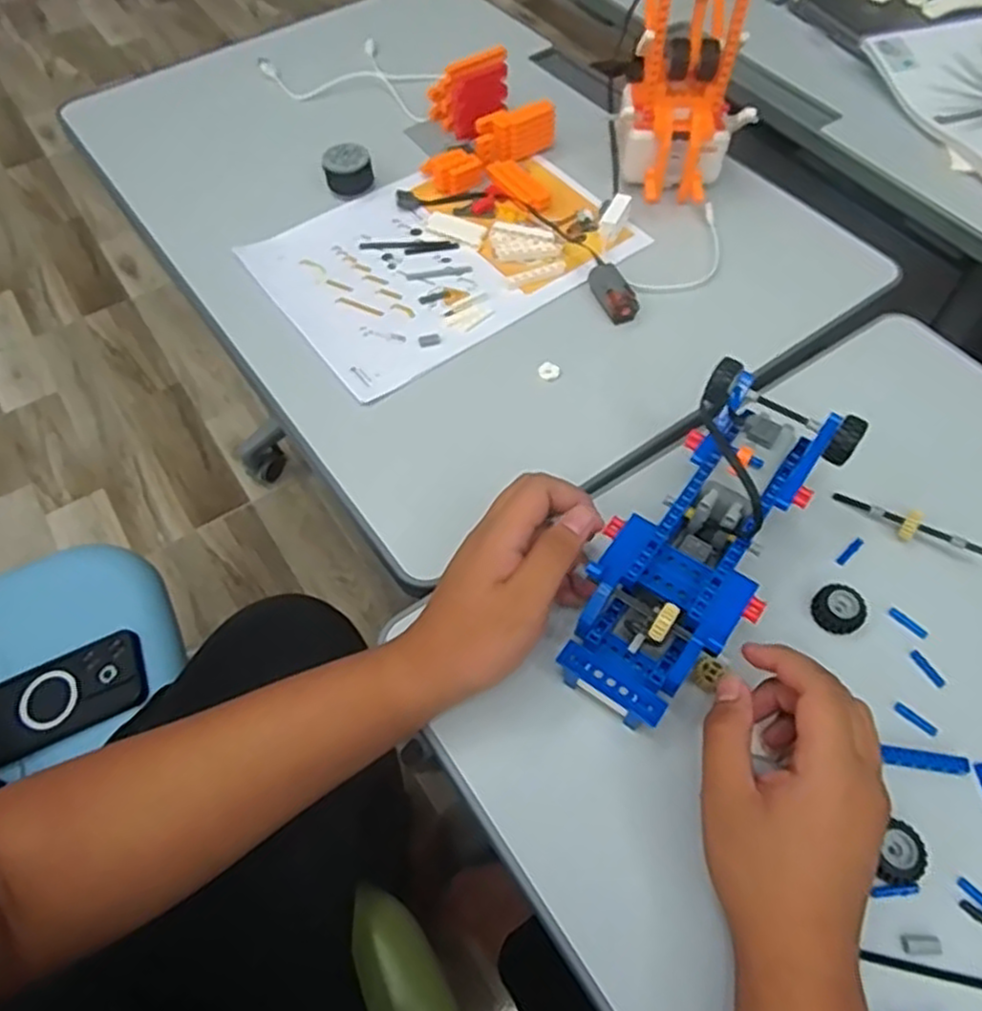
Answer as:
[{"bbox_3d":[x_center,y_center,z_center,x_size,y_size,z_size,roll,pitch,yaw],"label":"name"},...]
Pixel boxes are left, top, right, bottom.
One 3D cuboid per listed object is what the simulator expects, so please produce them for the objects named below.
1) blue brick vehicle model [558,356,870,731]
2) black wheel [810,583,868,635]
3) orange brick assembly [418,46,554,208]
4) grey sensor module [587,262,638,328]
[{"bbox_3d":[0.122,0.019,0.413,0.088,0.070,0.215,31,76,17],"label":"blue brick vehicle model"},{"bbox_3d":[0.212,0.063,0.441,0.029,0.011,0.029,0,60,1],"label":"black wheel"},{"bbox_3d":[-0.004,-0.345,0.666,0.123,0.054,0.143,3,60,3],"label":"orange brick assembly"},{"bbox_3d":[0.098,-0.170,0.579,0.023,0.018,0.051,-18,61,-9],"label":"grey sensor module"}]

